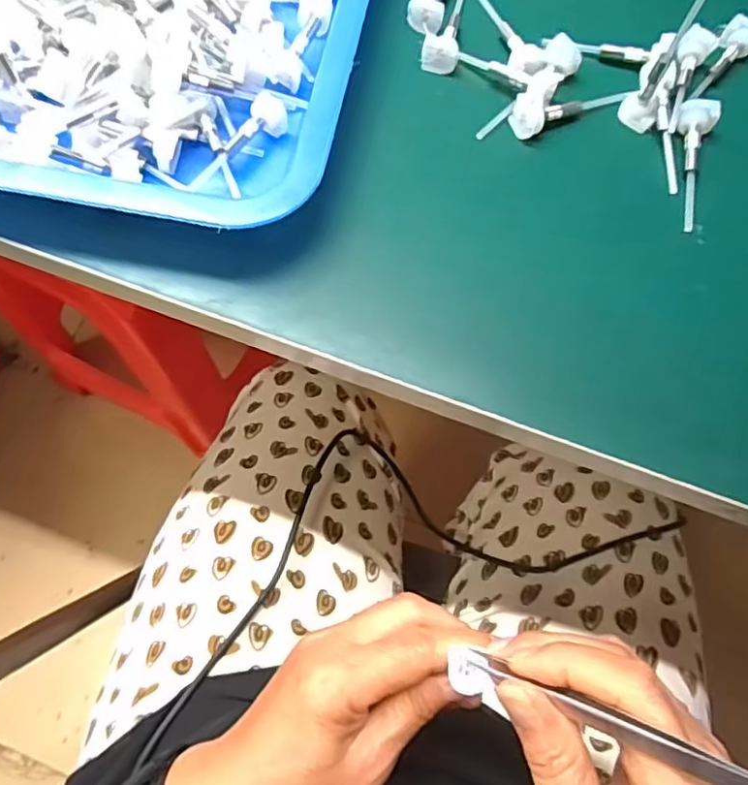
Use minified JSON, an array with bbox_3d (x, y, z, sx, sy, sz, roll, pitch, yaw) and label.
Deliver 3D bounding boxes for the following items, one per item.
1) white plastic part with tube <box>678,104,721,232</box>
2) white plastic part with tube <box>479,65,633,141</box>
[{"bbox_3d":[0.153,-0.109,0.286,0.016,0.013,0.066,10,71,2],"label":"white plastic part with tube"},{"bbox_3d":[0.087,-0.144,0.297,0.075,0.015,0.025,-26,74,-10],"label":"white plastic part with tube"}]

